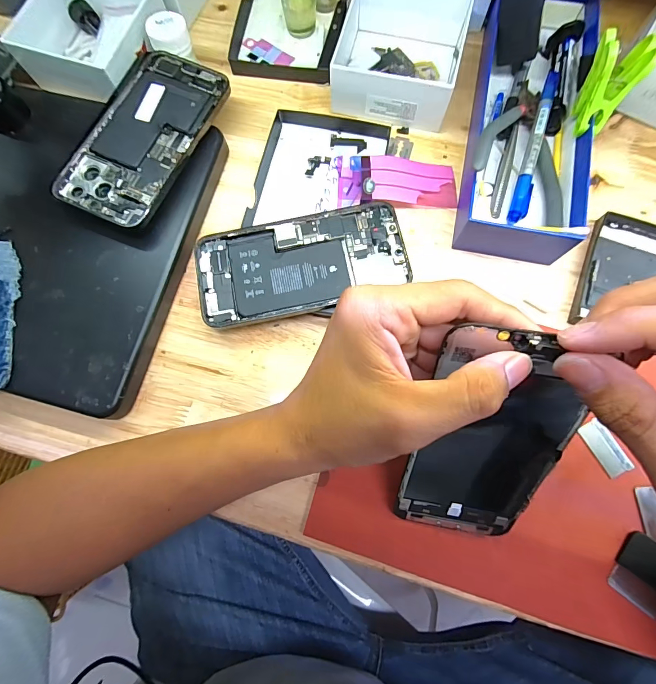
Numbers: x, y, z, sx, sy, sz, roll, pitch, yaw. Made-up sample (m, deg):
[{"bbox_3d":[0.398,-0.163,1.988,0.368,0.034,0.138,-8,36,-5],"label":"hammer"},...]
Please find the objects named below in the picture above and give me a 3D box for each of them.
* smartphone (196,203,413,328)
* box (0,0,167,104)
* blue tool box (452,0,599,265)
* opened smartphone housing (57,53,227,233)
[{"bbox_3d":[-0.020,-0.061,0.276,0.159,0.004,0.076,-12,77,-1],"label":"smartphone"},{"bbox_3d":[-0.218,-0.283,0.337,0.111,0.054,0.114,21,80,3],"label":"box"},{"bbox_3d":[0.171,-0.190,0.300,0.097,0.045,0.253,10,80,1],"label":"blue tool box"},{"bbox_3d":[-0.148,-0.167,0.289,0.081,0.016,0.153,23,81,4],"label":"opened smartphone housing"}]

